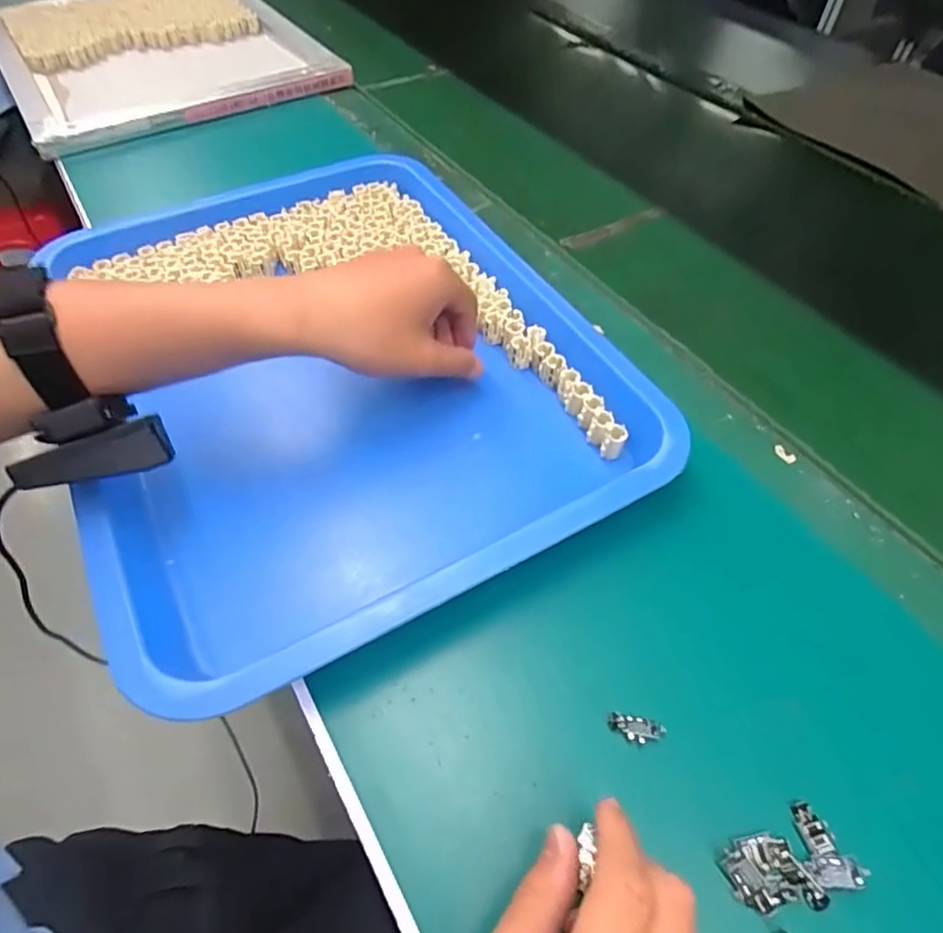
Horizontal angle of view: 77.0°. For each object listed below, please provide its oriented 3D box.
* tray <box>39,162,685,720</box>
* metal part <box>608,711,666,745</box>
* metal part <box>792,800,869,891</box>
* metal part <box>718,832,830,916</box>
[{"bbox_3d":[-0.106,-0.086,0.429,0.341,0.043,0.446,-23,57,-19],"label":"tray"},{"bbox_3d":[0.082,0.129,0.293,0.026,0.004,0.013,17,54,11],"label":"metal part"},{"bbox_3d":[0.155,0.168,0.262,0.019,0.009,0.034,-14,54,-13],"label":"metal part"},{"bbox_3d":[0.129,0.176,0.255,0.036,0.004,0.029,-9,54,-9],"label":"metal part"}]

